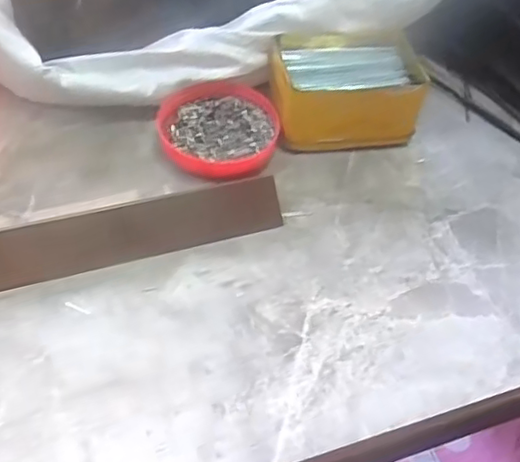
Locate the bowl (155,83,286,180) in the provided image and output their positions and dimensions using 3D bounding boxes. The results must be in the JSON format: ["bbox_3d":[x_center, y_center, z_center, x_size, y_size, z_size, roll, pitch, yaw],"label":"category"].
[{"bbox_3d":[-0.031,-0.078,0.485,0.090,0.017,0.098,3,51,-4],"label":"bowl"}]

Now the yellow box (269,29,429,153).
[{"bbox_3d":[0.067,-0.110,0.499,0.113,0.052,0.085,-2,52,-7],"label":"yellow box"}]

